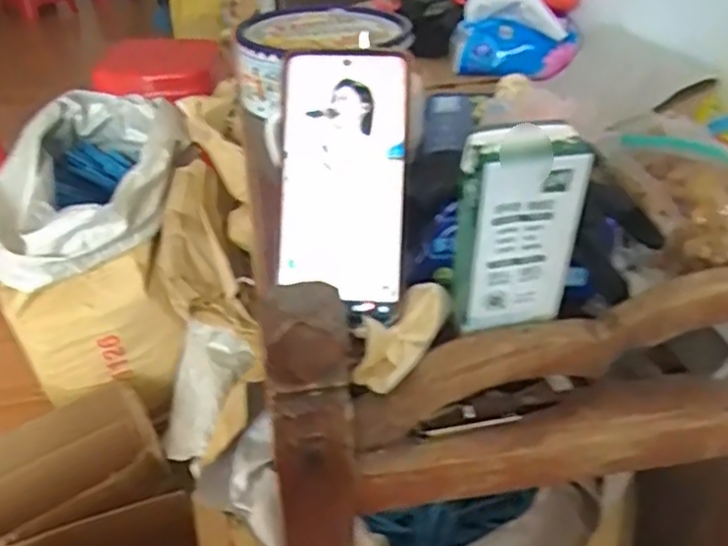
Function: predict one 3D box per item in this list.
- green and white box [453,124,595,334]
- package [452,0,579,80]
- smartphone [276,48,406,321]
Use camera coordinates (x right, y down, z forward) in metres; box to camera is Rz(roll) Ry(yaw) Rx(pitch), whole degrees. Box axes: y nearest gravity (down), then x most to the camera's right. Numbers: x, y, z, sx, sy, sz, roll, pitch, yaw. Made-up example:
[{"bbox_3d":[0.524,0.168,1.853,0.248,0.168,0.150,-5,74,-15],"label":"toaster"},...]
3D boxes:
[{"bbox_3d":[0.084,-0.021,0.376,0.061,0.116,0.029,1,34,3],"label":"green and white box"},{"bbox_3d":[0.173,-0.275,0.783,0.141,0.086,0.055,5,35,9],"label":"package"},{"bbox_3d":[-0.013,-0.052,0.410,0.074,0.153,0.012,0,6,1],"label":"smartphone"}]

